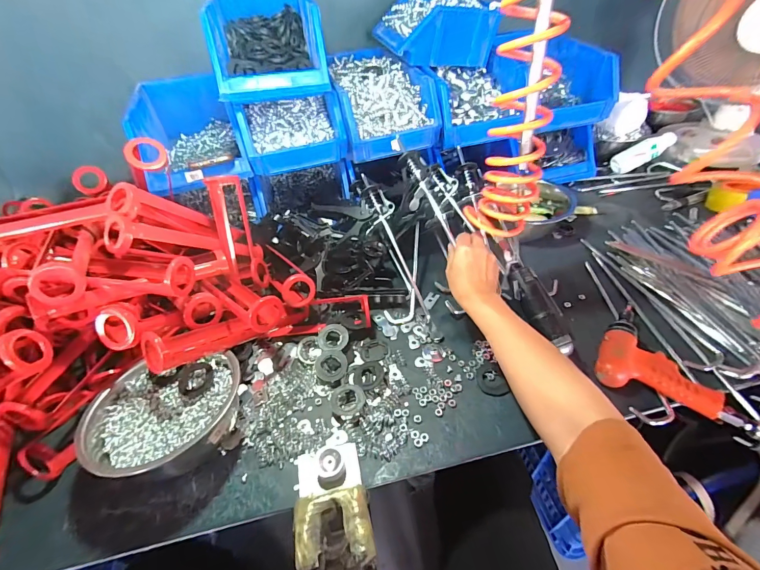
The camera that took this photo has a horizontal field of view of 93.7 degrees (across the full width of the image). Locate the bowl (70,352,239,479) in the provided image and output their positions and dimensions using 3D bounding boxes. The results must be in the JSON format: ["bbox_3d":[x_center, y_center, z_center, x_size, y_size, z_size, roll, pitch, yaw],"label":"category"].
[{"bbox_3d":[-0.269,0.170,0.470,0.183,0.077,0.158,-11,44,-6],"label":"bowl"}]

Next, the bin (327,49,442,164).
[{"bbox_3d":[-0.010,-0.433,0.835,0.202,0.125,0.348,-13,44,-9],"label":"bin"}]

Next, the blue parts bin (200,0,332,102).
[{"bbox_3d":[-0.222,-0.492,0.710,0.195,0.118,0.332,-11,43,-6],"label":"blue parts bin"}]

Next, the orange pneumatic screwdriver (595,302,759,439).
[{"bbox_3d":[0.429,0.117,0.493,0.221,0.043,0.159,23,50,27],"label":"orange pneumatic screwdriver"}]

